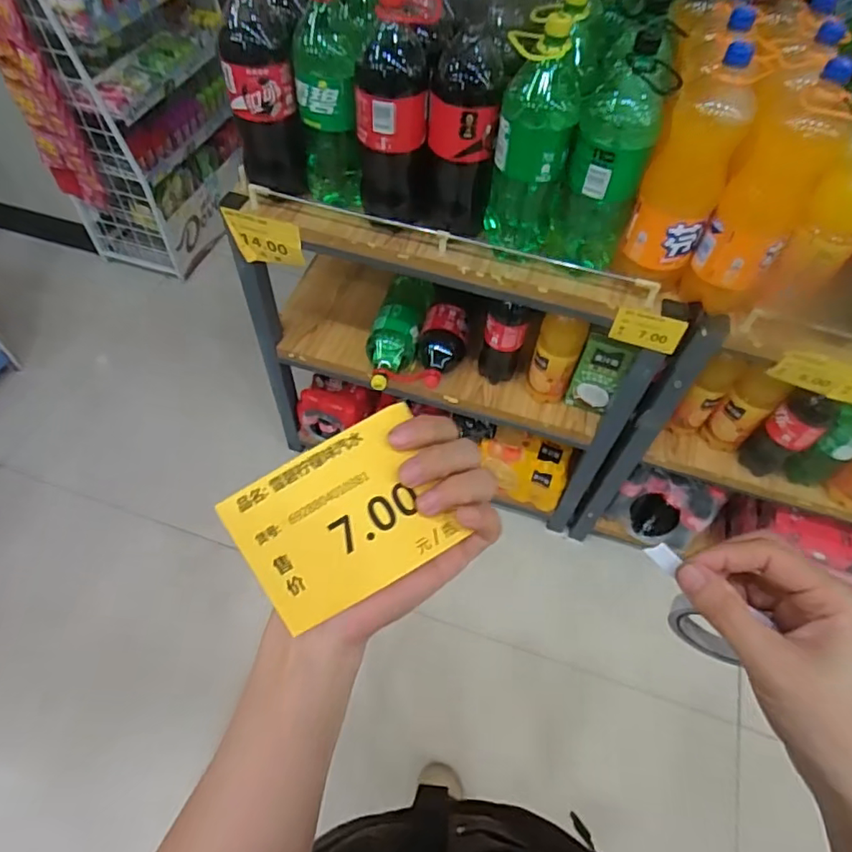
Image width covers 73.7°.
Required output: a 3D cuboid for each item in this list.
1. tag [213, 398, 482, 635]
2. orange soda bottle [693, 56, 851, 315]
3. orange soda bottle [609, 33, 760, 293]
[{"bbox_3d":[-0.040,0.045,0.273,0.096,0.004,0.069,-30,84,-3],"label":"tag"},{"bbox_3d":[0.465,-0.312,0.783,0.118,0.304,0.098,19,57,10],"label":"orange soda bottle"},{"bbox_3d":[0.366,-0.346,0.789,0.107,0.291,0.111,27,59,14],"label":"orange soda bottle"}]

